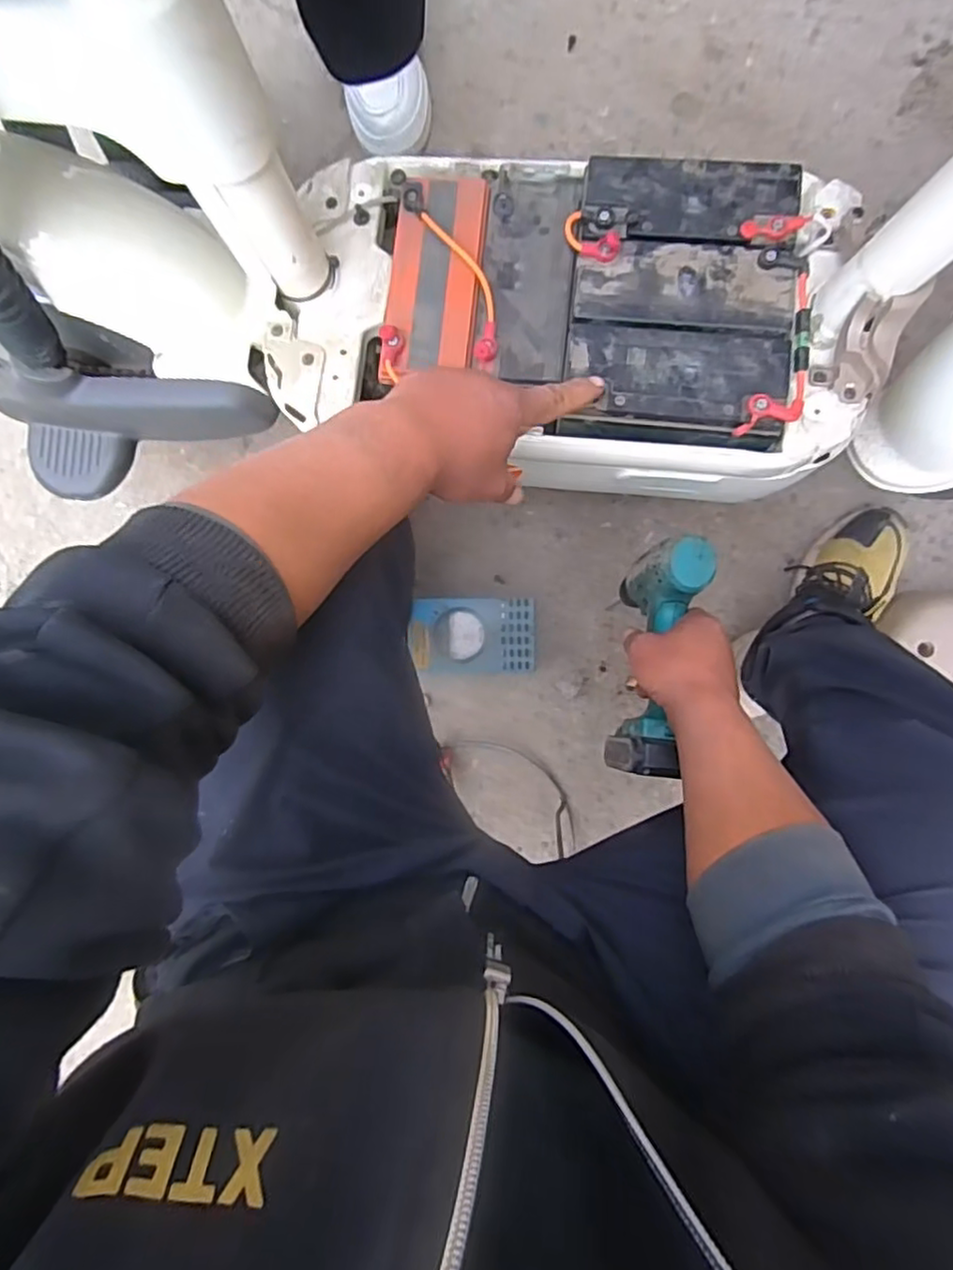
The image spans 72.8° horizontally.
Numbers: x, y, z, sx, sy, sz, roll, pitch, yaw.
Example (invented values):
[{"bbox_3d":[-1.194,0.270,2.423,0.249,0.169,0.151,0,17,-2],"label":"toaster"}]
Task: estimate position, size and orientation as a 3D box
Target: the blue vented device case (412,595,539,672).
[{"bbox_3d":[-0.005,0.001,0.794,0.153,0.046,0.093,0,90,2],"label":"blue vented device case"}]

